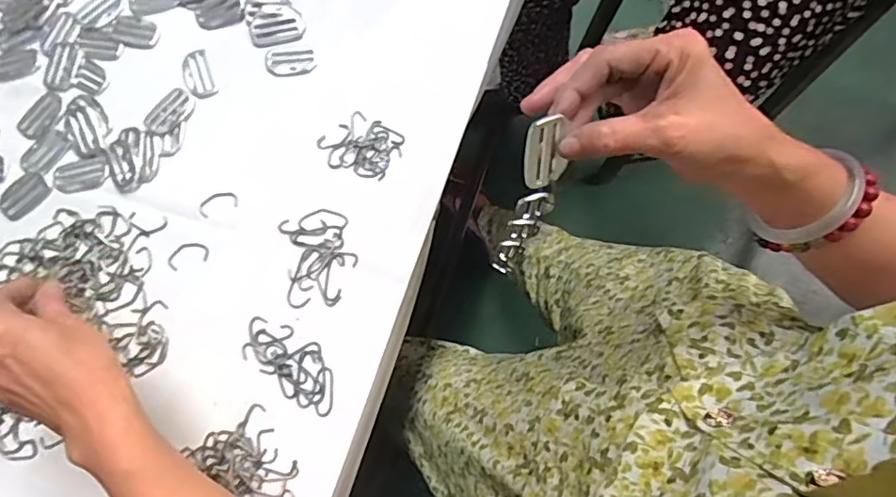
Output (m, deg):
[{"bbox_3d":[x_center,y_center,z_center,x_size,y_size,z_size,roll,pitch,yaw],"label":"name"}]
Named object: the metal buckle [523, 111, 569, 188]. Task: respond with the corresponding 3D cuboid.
[{"bbox_3d":[0.055,-0.053,0.315,0.024,0.048,0.010,8,44,10],"label":"metal buckle"}]

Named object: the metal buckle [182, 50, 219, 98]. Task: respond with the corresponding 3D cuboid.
[{"bbox_3d":[-0.230,-0.160,0.514,0.027,0.004,0.046,-21,79,-4],"label":"metal buckle"}]

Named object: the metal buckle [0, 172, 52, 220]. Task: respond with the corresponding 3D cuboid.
[{"bbox_3d":[-0.371,-0.047,0.489,0.044,0.004,0.031,-42,81,-7],"label":"metal buckle"}]

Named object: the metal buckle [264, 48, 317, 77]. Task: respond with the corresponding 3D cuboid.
[{"bbox_3d":[-0.144,-0.171,0.513,0.046,0.004,0.026,-3,79,0],"label":"metal buckle"}]

